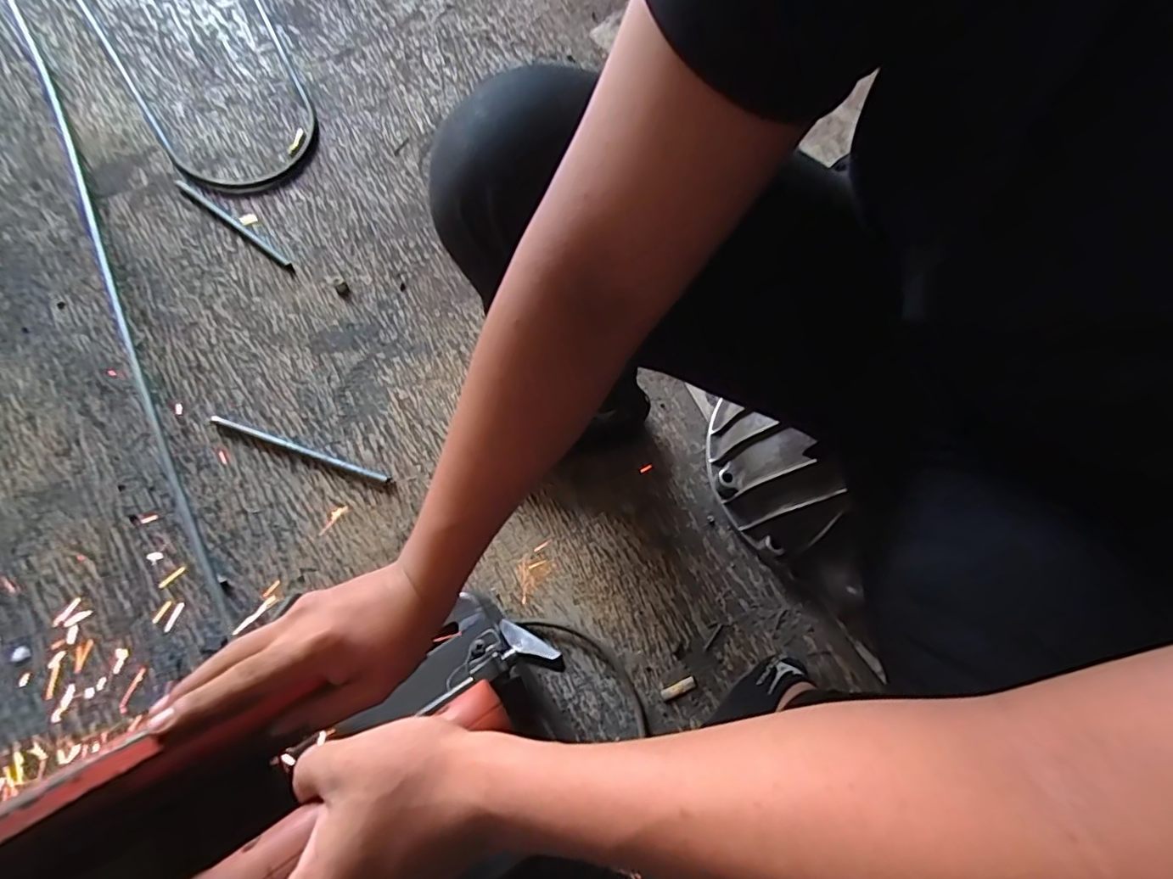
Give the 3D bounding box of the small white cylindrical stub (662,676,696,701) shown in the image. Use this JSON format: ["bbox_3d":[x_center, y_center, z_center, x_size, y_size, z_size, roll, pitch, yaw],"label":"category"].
[{"bbox_3d":[0.106,0.287,0.640,0.042,0.004,0.013,-20,71,-8],"label":"small white cylindrical stub"}]

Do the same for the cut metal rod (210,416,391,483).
[{"bbox_3d":[-0.375,0.014,0.725,0.250,0.008,0.011,18,70,5],"label":"cut metal rod"}]

